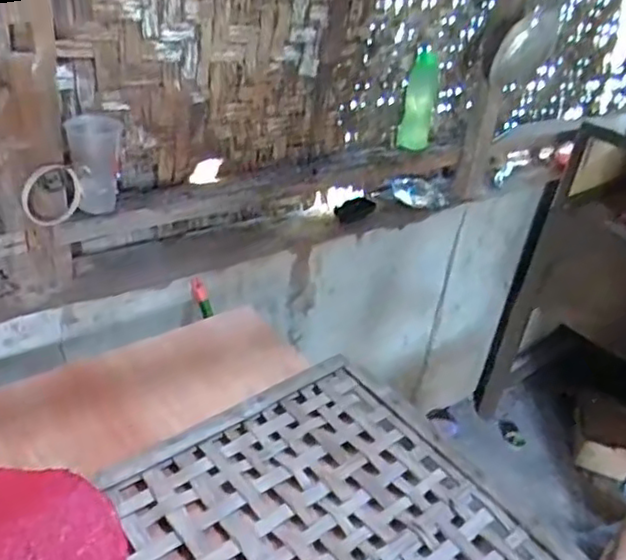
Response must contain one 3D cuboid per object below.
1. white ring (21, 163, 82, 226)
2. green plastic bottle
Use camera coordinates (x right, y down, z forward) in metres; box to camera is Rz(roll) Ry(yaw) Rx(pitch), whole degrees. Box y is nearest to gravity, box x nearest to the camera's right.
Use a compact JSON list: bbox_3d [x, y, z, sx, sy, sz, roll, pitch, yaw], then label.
[{"bbox_3d":[-0.374,-0.126,0.966,0.016,0.090,0.099,26,35,24],"label":"white ring"},{"bbox_3d":[0.242,-0.396,1.501,0.070,0.206,0.079,15,32,9],"label":"green plastic bottle"}]

